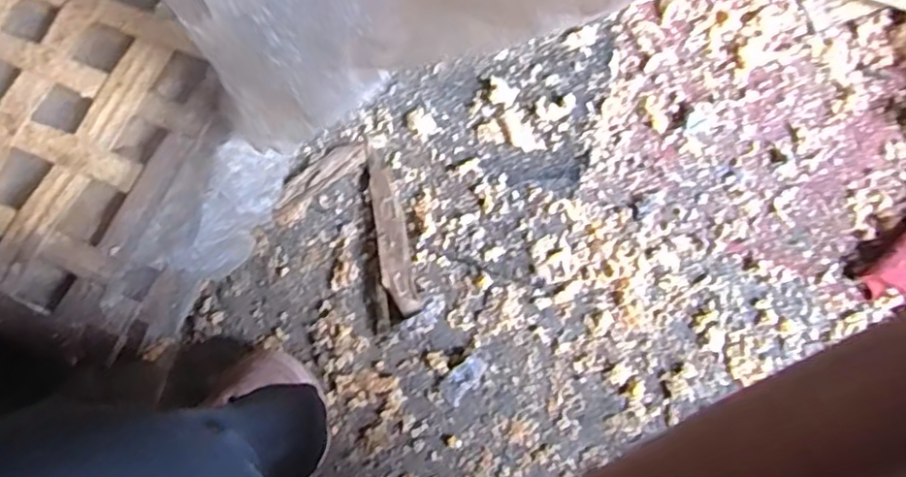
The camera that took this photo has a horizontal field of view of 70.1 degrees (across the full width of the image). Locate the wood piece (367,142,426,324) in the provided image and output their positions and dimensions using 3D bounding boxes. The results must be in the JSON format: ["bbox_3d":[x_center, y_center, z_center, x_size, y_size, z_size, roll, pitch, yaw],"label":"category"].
[{"bbox_3d":[-0.057,-0.007,0.577,0.028,0.013,0.154,-13,80,-4],"label":"wood piece"}]

